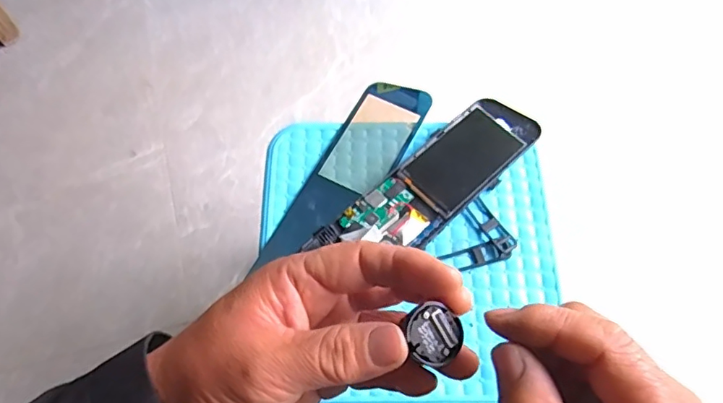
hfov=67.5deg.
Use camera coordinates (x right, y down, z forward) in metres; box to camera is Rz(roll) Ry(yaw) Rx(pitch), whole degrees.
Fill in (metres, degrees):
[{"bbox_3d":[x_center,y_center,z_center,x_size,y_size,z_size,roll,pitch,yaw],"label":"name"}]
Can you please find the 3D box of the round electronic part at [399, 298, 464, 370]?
[{"bbox_3d":[0.031,0.058,0.236,0.023,0.008,0.025,33,70,14],"label":"round electronic part"}]

